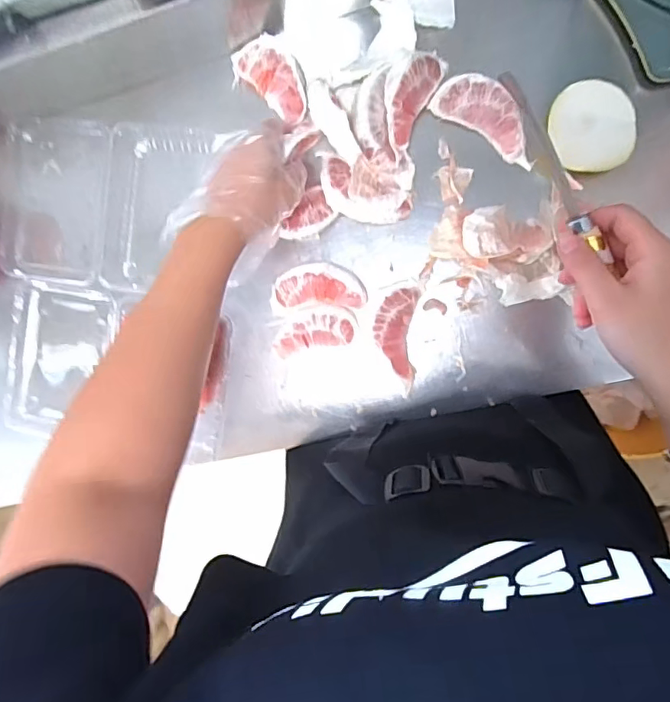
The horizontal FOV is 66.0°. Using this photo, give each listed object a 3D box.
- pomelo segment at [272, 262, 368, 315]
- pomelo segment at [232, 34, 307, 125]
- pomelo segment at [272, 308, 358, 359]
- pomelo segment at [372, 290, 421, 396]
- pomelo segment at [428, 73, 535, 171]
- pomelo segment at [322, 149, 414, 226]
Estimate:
[{"bbox_3d":[-0.019,-0.066,0.536,0.098,0.020,0.047,-4,93,9],"label":"pomelo segment"},{"bbox_3d":[-0.062,-0.281,0.523,0.092,0.021,0.060,35,98,5],"label":"pomelo segment"},{"bbox_3d":[-0.021,-0.020,0.536,0.086,0.029,0.039,-12,92,9],"label":"pomelo segment"},{"bbox_3d":[0.062,-0.011,0.526,0.042,0.024,0.103,3,94,9],"label":"pomelo segment"},{"bbox_3d":[0.151,-0.228,0.497,0.112,0.024,0.047,34,98,5],"label":"pomelo segment"},{"bbox_3d":[0.033,-0.162,0.512,0.090,0.038,0.070,0,94,9],"label":"pomelo segment"}]

